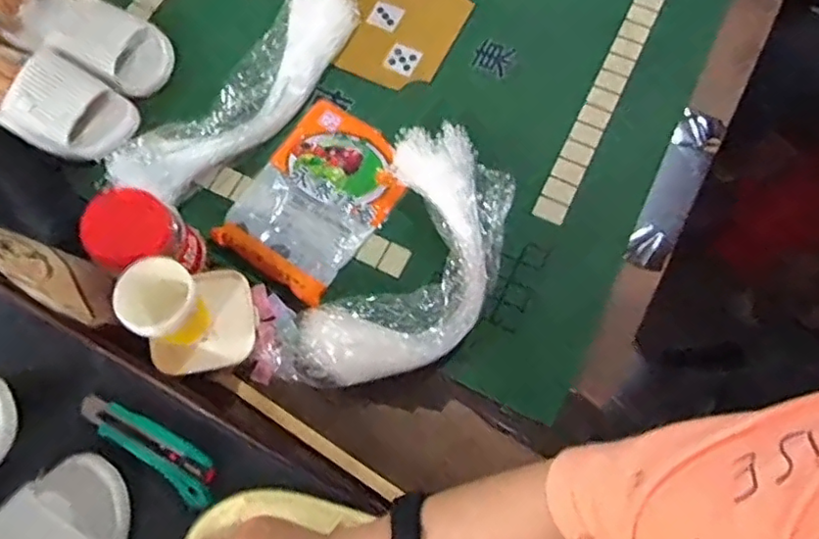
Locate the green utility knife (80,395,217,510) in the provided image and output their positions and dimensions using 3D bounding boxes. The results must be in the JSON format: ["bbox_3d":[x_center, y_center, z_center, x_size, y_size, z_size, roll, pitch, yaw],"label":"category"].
[{"bbox_3d":[-0.242,0.164,0.563,0.156,0.021,0.039,33,74,11],"label":"green utility knife"}]

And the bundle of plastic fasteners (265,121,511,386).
[{"bbox_3d":[0.001,-0.006,0.701,0.196,0.071,0.364,32,73,11],"label":"bundle of plastic fasteners"}]

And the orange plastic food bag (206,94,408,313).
[{"bbox_3d":[-0.116,-0.097,0.760,0.171,0.016,0.240,33,74,11],"label":"orange plastic food bag"}]

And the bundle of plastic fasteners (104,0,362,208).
[{"bbox_3d":[-0.209,-0.248,0.784,0.121,0.072,0.412,35,74,12],"label":"bundle of plastic fasteners"}]

